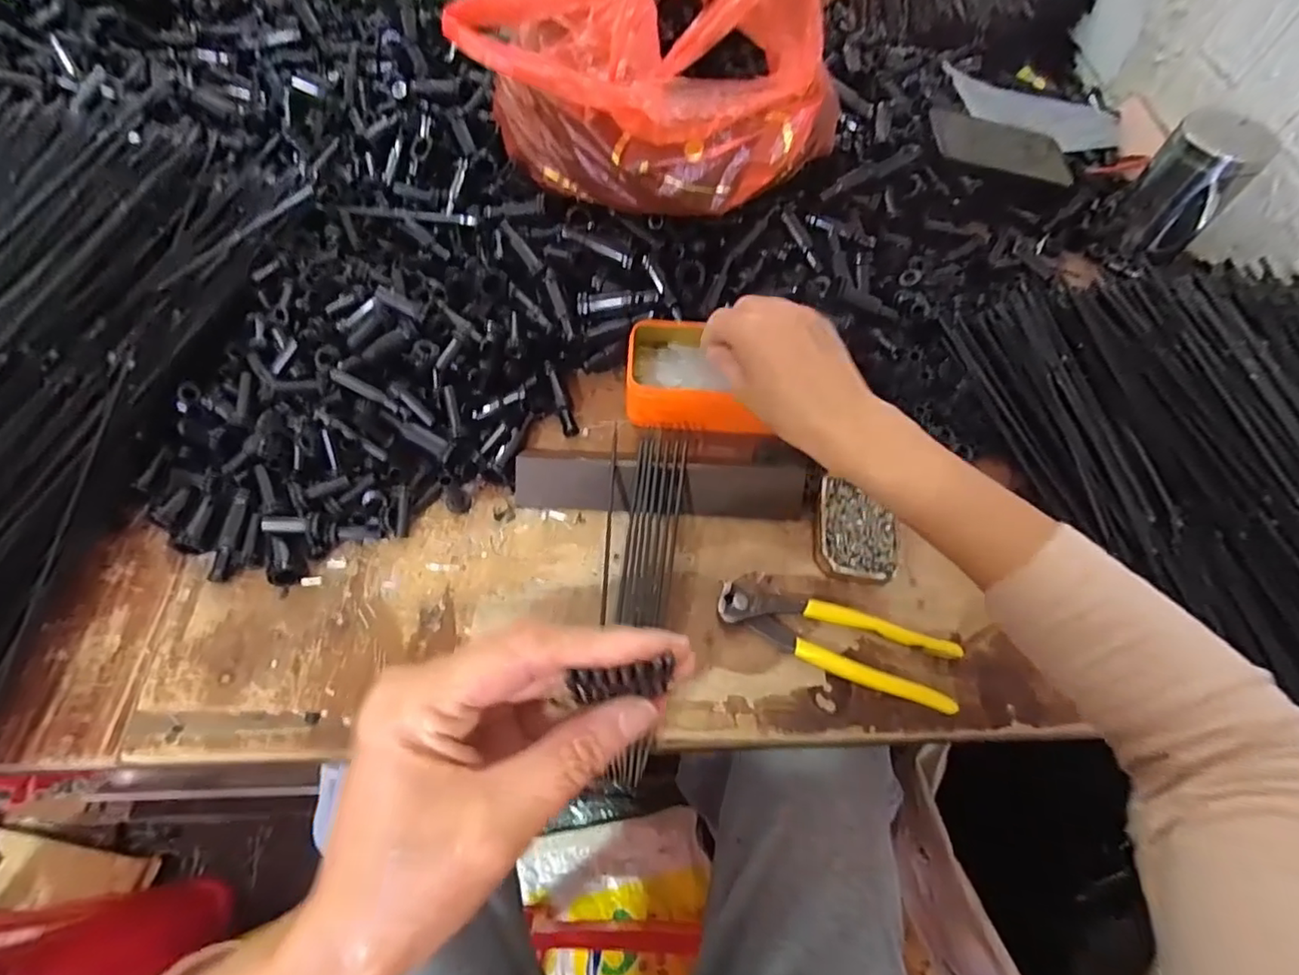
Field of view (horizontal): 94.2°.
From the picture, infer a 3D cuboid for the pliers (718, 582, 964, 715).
[{"bbox_3d":[0.129,0.105,0.419,0.164,0.016,0.045,19,62,6],"label":"pliers"}]

